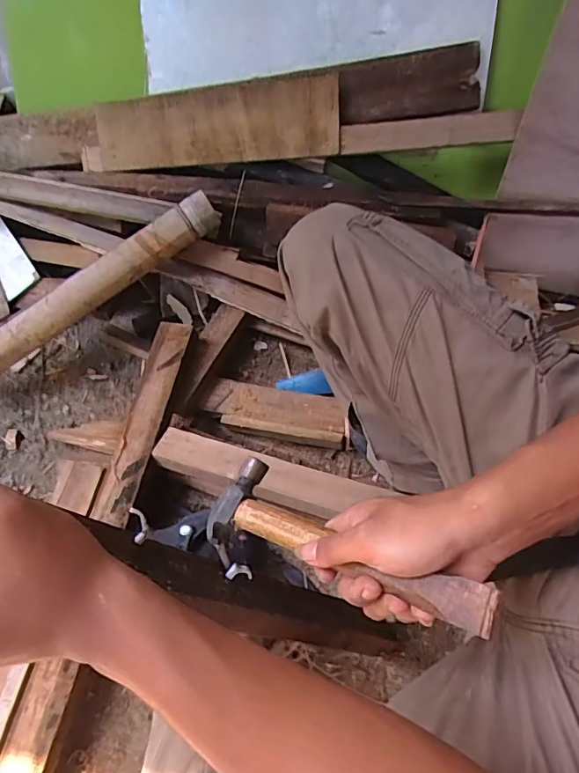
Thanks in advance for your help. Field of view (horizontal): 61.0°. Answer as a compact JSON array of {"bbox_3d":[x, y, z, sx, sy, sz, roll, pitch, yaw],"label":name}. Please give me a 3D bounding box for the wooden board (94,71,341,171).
[{"bbox_3d":[-0.130,-0.457,0.856,0.428,0.122,0.025,0,18,9],"label":"wooden board"}]

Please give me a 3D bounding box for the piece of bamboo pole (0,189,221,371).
[{"bbox_3d":[-0.364,-0.145,0.829,0.561,0.055,0.056,-33,64,1],"label":"piece of bamboo pole"}]

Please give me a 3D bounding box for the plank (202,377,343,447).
[{"bbox_3d":[-0.028,0.045,0.848,0.249,0.043,0.081,9,63,8],"label":"plank"}]

